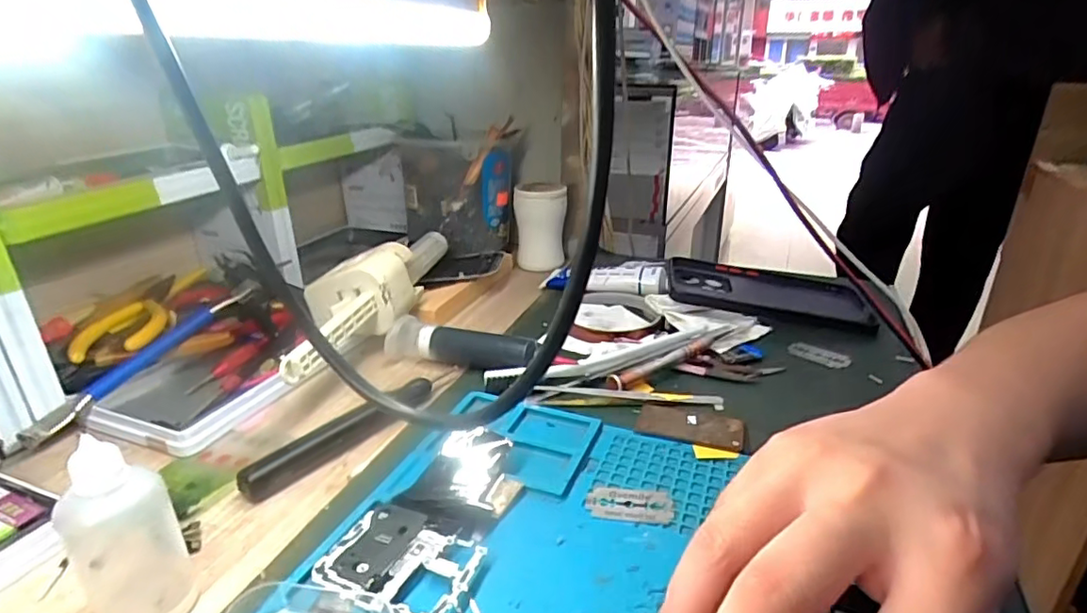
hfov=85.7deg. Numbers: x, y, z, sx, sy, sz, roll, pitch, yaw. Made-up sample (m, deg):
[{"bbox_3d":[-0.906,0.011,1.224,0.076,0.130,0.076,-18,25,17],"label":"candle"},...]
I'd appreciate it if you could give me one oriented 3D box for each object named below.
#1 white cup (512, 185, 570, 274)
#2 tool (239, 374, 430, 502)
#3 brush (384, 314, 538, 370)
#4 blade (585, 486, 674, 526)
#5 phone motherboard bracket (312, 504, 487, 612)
[{"bbox_3d":[-0.003,-0.081,0.607,0.051,0.089,0.044,1,23,4],"label":"white cup"},{"bbox_3d":[-0.111,0.071,0.335,0.020,0.014,0.121,17,28,35],"label":"tool"},{"bbox_3d":[-0.059,0.031,0.416,0.109,0.026,0.024,8,24,19],"label":"brush"},{"bbox_3d":[0.042,0.095,0.286,0.041,0.004,0.023,4,23,10],"label":"blade"},{"bbox_3d":[-0.055,0.110,0.249,0.077,0.007,0.047,9,25,22],"label":"phone motherboard bracket"}]

